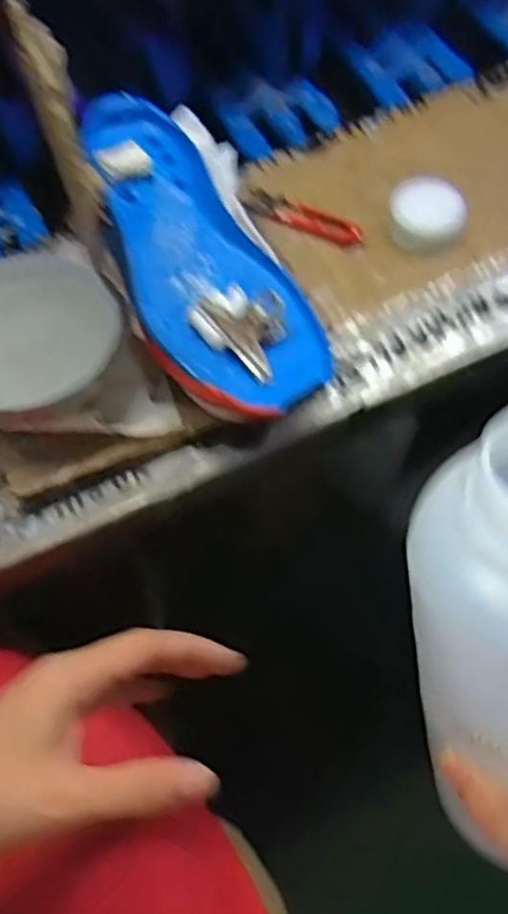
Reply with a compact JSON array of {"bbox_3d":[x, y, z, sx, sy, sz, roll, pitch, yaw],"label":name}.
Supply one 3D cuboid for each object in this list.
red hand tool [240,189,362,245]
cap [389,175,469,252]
[{"bbox_3d":[0.038,-0.179,0.530,0.093,0.007,0.027,26,69,14],"label":"red hand tool"},{"bbox_3d":[0.125,-0.172,0.513,0.053,0.026,0.046,14,66,9],"label":"cap"}]

